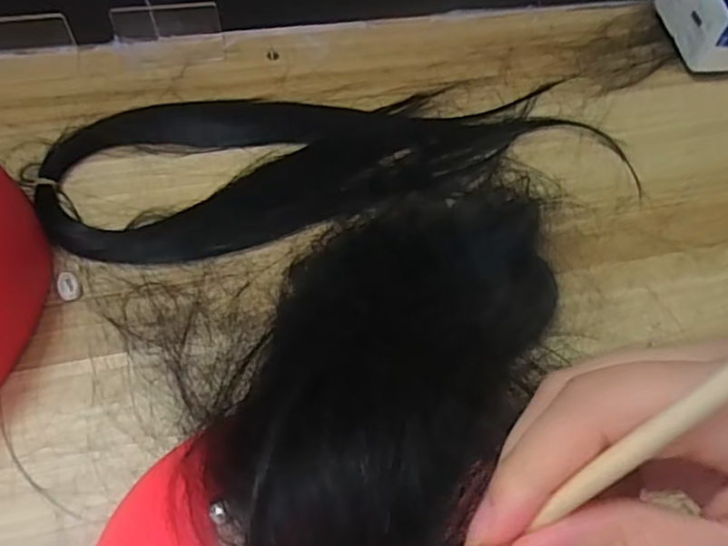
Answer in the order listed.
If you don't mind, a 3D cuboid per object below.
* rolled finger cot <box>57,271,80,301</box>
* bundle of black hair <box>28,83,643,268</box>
[{"bbox_3d":[-0.176,0.007,0.359,0.011,0.004,0.020,-25,63,-18],"label":"rolled finger cot"},{"bbox_3d":[-0.014,-0.085,0.417,0.399,0.021,0.134,-7,59,-8],"label":"bundle of black hair"}]

